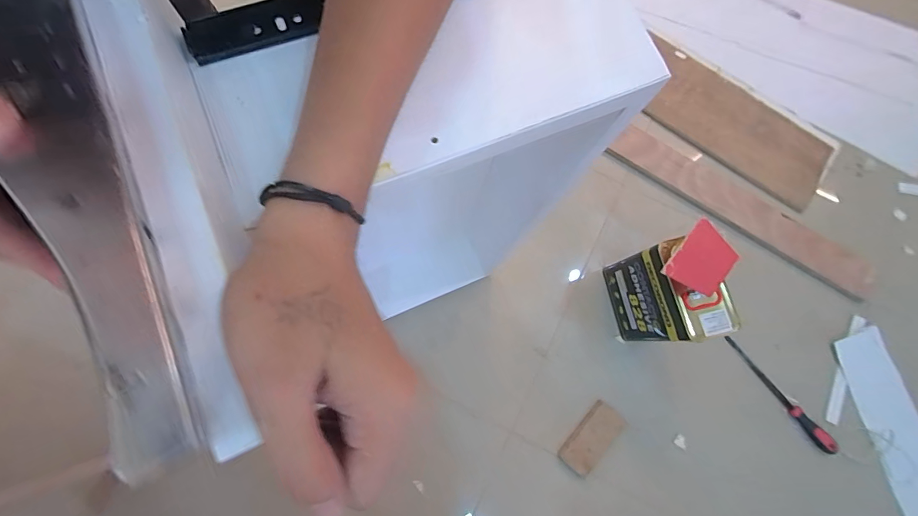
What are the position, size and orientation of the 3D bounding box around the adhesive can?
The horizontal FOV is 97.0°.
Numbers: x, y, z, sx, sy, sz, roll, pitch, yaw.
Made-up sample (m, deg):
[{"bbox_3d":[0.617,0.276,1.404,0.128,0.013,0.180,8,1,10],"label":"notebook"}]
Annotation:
[{"bbox_3d":[0.371,0.068,0.755,0.093,0.256,0.167,-16,80,-4],"label":"adhesive can"}]

